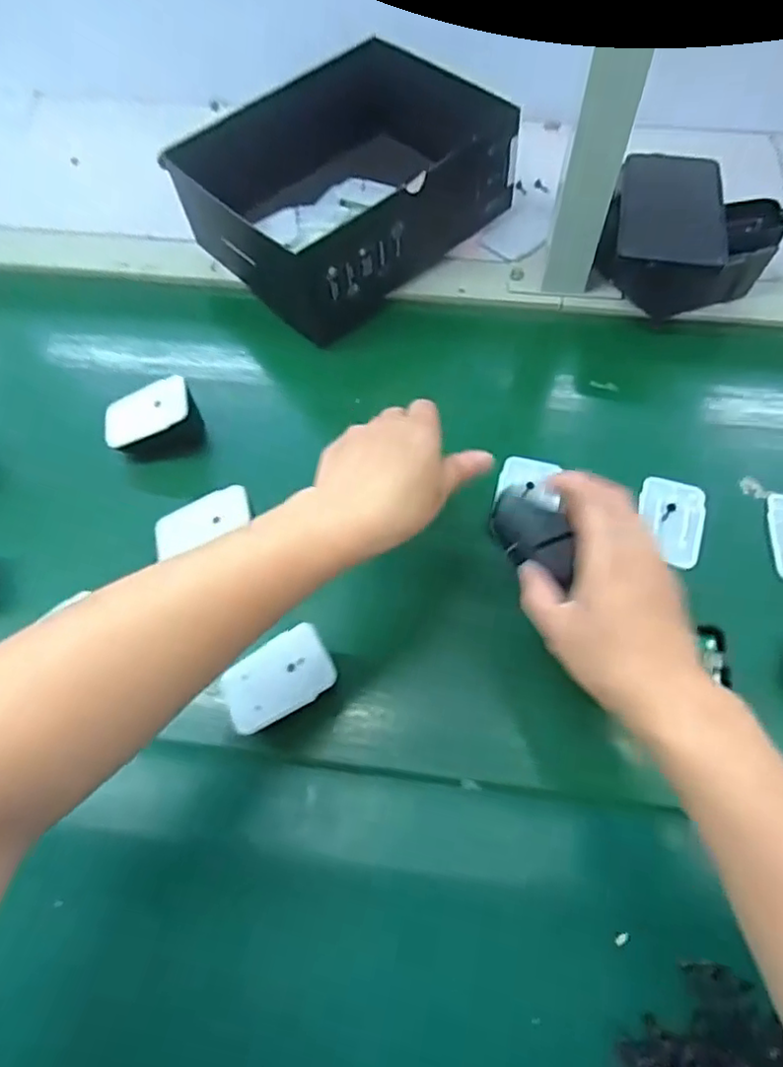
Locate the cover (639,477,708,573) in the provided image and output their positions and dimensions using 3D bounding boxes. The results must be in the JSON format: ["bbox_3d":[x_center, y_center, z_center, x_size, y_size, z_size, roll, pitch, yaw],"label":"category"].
[{"bbox_3d":[0.201,-0.010,0.455,0.045,0.005,0.067,17,63,10],"label":"cover"}]

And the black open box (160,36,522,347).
[{"bbox_3d":[-0.038,-0.308,0.563,0.245,0.094,0.199,-38,67,-18],"label":"black open box"}]

